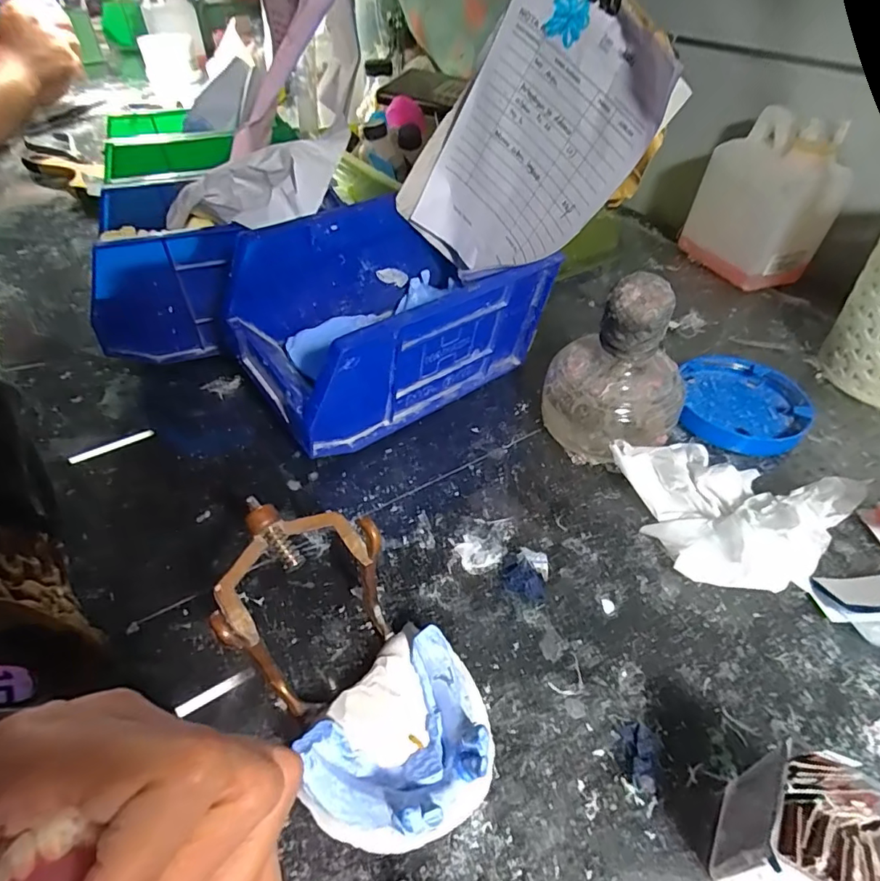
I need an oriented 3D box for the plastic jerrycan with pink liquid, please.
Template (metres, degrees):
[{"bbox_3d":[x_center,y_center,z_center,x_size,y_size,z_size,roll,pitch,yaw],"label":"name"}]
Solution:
[{"bbox_3d":[0.272,-0.202,0.435,0.067,0.118,0.094,-18,48,-18],"label":"plastic jerrycan with pink liquid"}]

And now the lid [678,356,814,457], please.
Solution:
[{"bbox_3d":[0.190,-0.024,0.324,0.073,0.016,0.073,0,45,0],"label":"lid"}]

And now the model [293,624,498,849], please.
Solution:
[{"bbox_3d":[-0.011,0.105,0.182,0.057,0.032,0.069,29,52,26],"label":"model"}]

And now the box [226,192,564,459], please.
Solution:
[{"bbox_3d":[-0.029,-0.072,0.309,0.166,0.100,0.104,-29,52,-26],"label":"box"}]

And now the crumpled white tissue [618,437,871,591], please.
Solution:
[{"bbox_3d":[0.147,0.028,0.255,0.090,0.038,0.090,-11,46,-11],"label":"crumpled white tissue"}]

